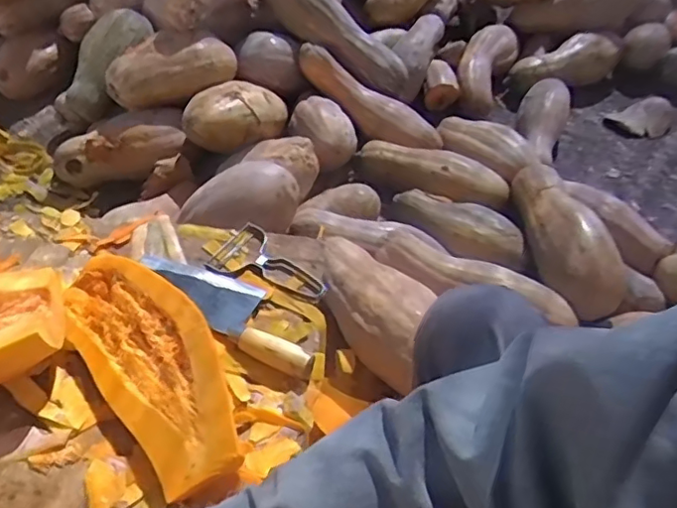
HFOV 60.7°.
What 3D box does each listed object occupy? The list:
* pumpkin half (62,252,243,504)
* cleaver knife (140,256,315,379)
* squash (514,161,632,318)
[{"bbox_3d":[-0.173,0.108,0.577,0.117,0.056,0.273,-42,58,-3],"label":"pumpkin half"},{"bbox_3d":[-0.122,0.056,0.676,0.259,0.029,0.077,36,53,27],"label":"cleaver knife"},{"bbox_3d":[0.390,-0.042,1.011,0.120,0.101,0.306,-30,46,21],"label":"squash"}]

